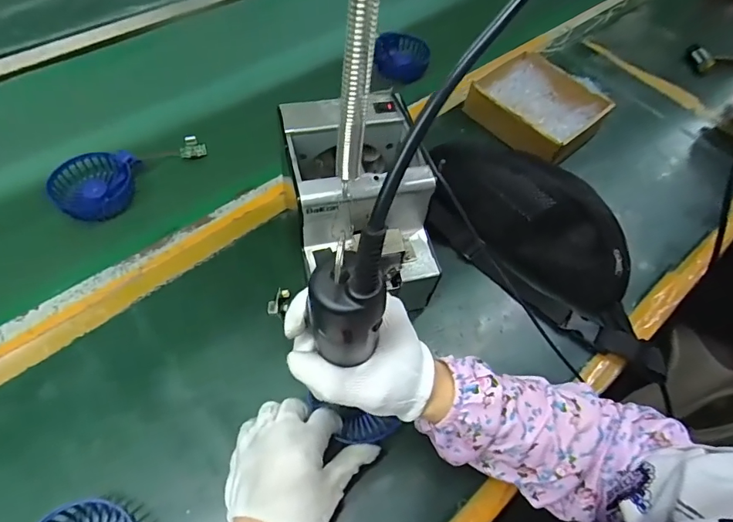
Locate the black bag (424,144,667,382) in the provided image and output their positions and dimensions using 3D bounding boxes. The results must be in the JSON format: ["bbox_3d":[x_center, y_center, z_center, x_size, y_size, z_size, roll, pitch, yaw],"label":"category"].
[{"bbox_3d":[0.208,-0.026,0.517,0.331,0.086,0.149,35,60,18],"label":"black bag"}]

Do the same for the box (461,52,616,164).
[{"bbox_3d":[0.248,-0.224,0.647,0.139,0.047,0.163,-36,66,-23],"label":"box"}]

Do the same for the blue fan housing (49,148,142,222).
[{"bbox_3d":[-0.323,-0.094,0.545,0.084,0.032,0.096,39,62,20],"label":"blue fan housing"}]

